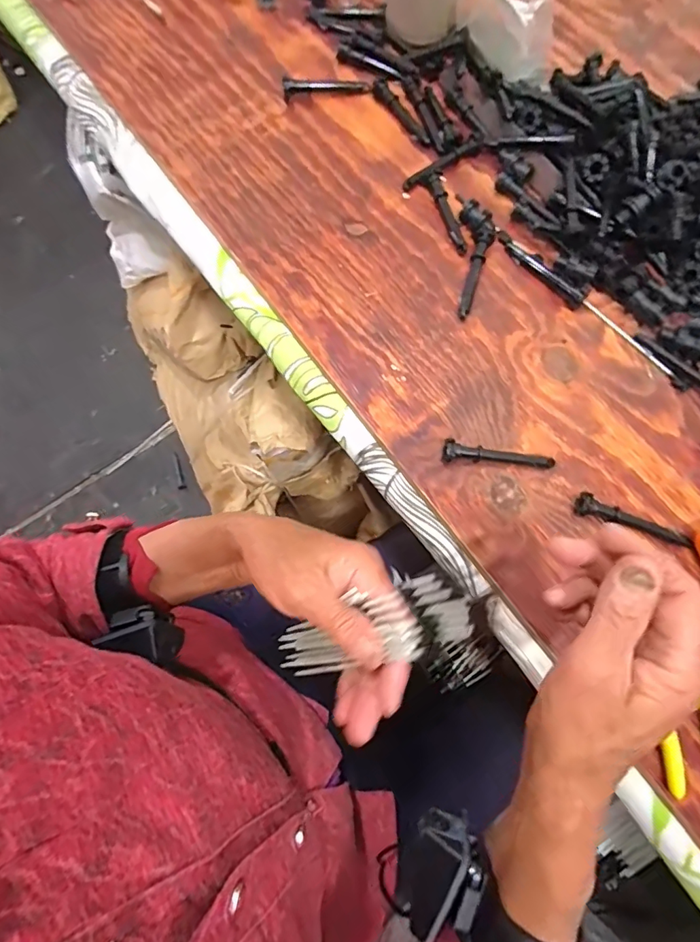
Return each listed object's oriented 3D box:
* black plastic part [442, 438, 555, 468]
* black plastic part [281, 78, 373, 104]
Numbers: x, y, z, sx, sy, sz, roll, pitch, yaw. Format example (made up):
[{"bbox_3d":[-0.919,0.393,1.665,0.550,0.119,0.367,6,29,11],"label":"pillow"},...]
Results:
[{"bbox_3d":[0.128,-0.013,0.411,0.096,0.017,0.016,4,73,2],"label":"black plastic part"},{"bbox_3d":[-0.026,-0.428,0.532,0.095,0.015,0.022,-4,73,-1],"label":"black plastic part"}]

